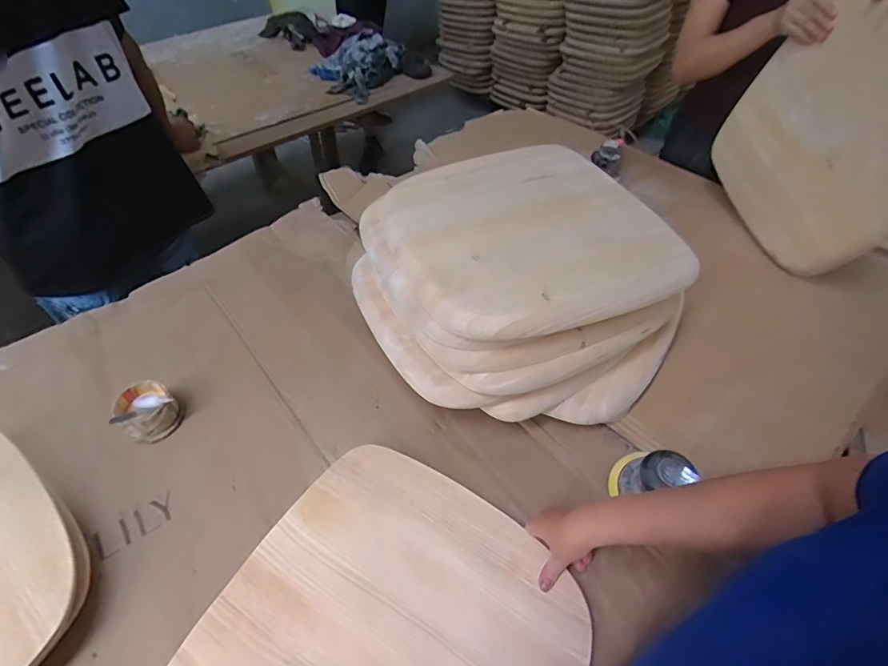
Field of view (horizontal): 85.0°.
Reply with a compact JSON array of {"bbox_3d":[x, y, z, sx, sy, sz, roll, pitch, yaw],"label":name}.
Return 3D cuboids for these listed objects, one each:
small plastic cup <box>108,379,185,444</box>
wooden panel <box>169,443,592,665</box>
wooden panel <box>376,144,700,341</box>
[{"bbox_3d":[-0.475,0.124,0.776,0.091,0.051,0.084,0,50,0],"label":"small plastic cup"},{"bbox_3d":[-0.071,0.375,0.558,0.409,0.020,0.431,25,55,19],"label":"wooden panel"},{"bbox_3d":[0.112,-0.159,0.760,0.394,0.040,0.399,-23,55,-15],"label":"wooden panel"}]

